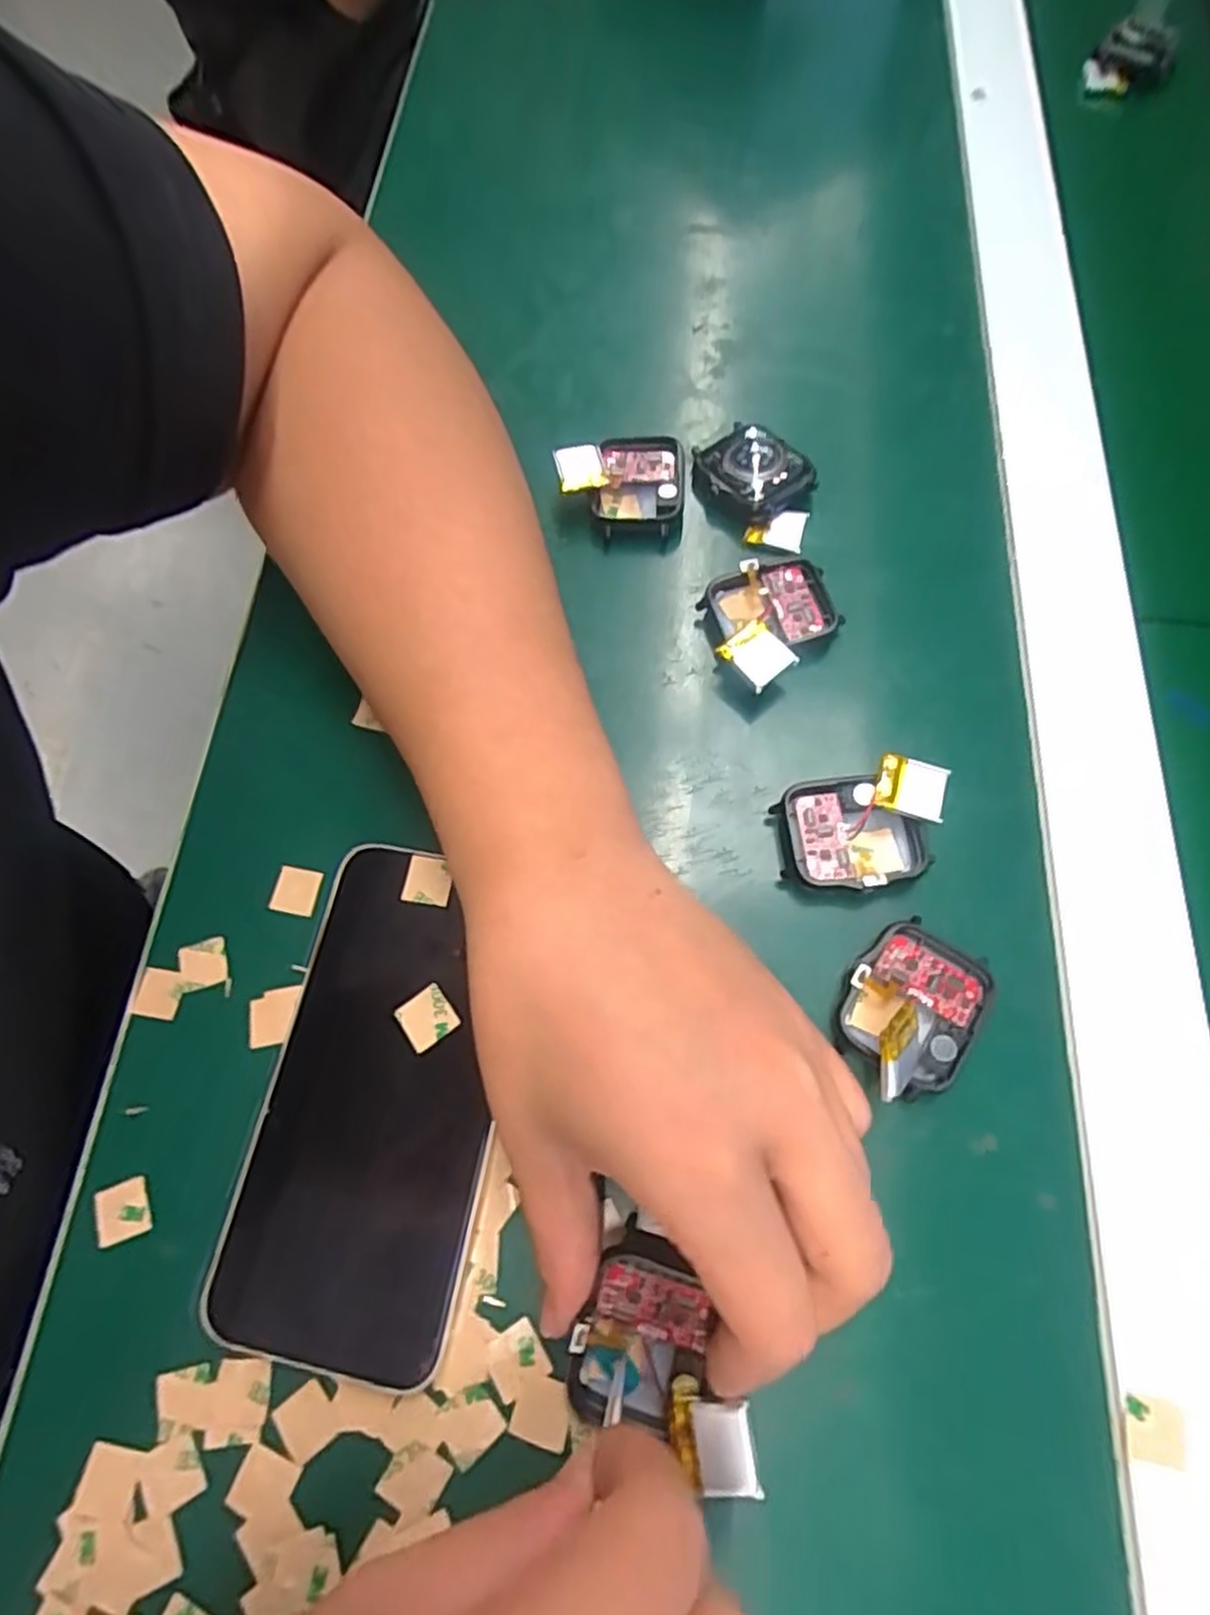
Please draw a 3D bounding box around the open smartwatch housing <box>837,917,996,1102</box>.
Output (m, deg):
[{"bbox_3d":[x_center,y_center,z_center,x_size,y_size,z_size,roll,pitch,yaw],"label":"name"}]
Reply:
[{"bbox_3d":[0.092,0.061,0.225,0.038,0.011,0.048,35,75,14],"label":"open smartwatch housing"}]

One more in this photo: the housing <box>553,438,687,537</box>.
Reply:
[{"bbox_3d":[0.006,-0.130,0.300,0.051,0.017,0.041,6,70,5],"label":"housing"}]

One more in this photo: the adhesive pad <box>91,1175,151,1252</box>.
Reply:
[{"bbox_3d":[-0.146,0.122,0.225,0.016,0.004,0.016,-20,69,-7],"label":"adhesive pad"}]

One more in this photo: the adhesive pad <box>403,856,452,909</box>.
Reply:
[{"bbox_3d":[-0.058,0.024,0.243,0.015,0.004,0.016,6,70,5],"label":"adhesive pad"}]

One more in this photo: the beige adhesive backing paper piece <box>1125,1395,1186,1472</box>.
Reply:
[{"bbox_3d":[0.140,0.159,0.189,0.012,0.004,0.014,9,70,6],"label":"beige adhesive backing paper piece"}]

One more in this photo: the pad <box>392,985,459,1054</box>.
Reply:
[{"bbox_3d":[-0.055,0.064,0.227,0.016,0.004,0.015,-35,72,-10],"label":"pad"}]

